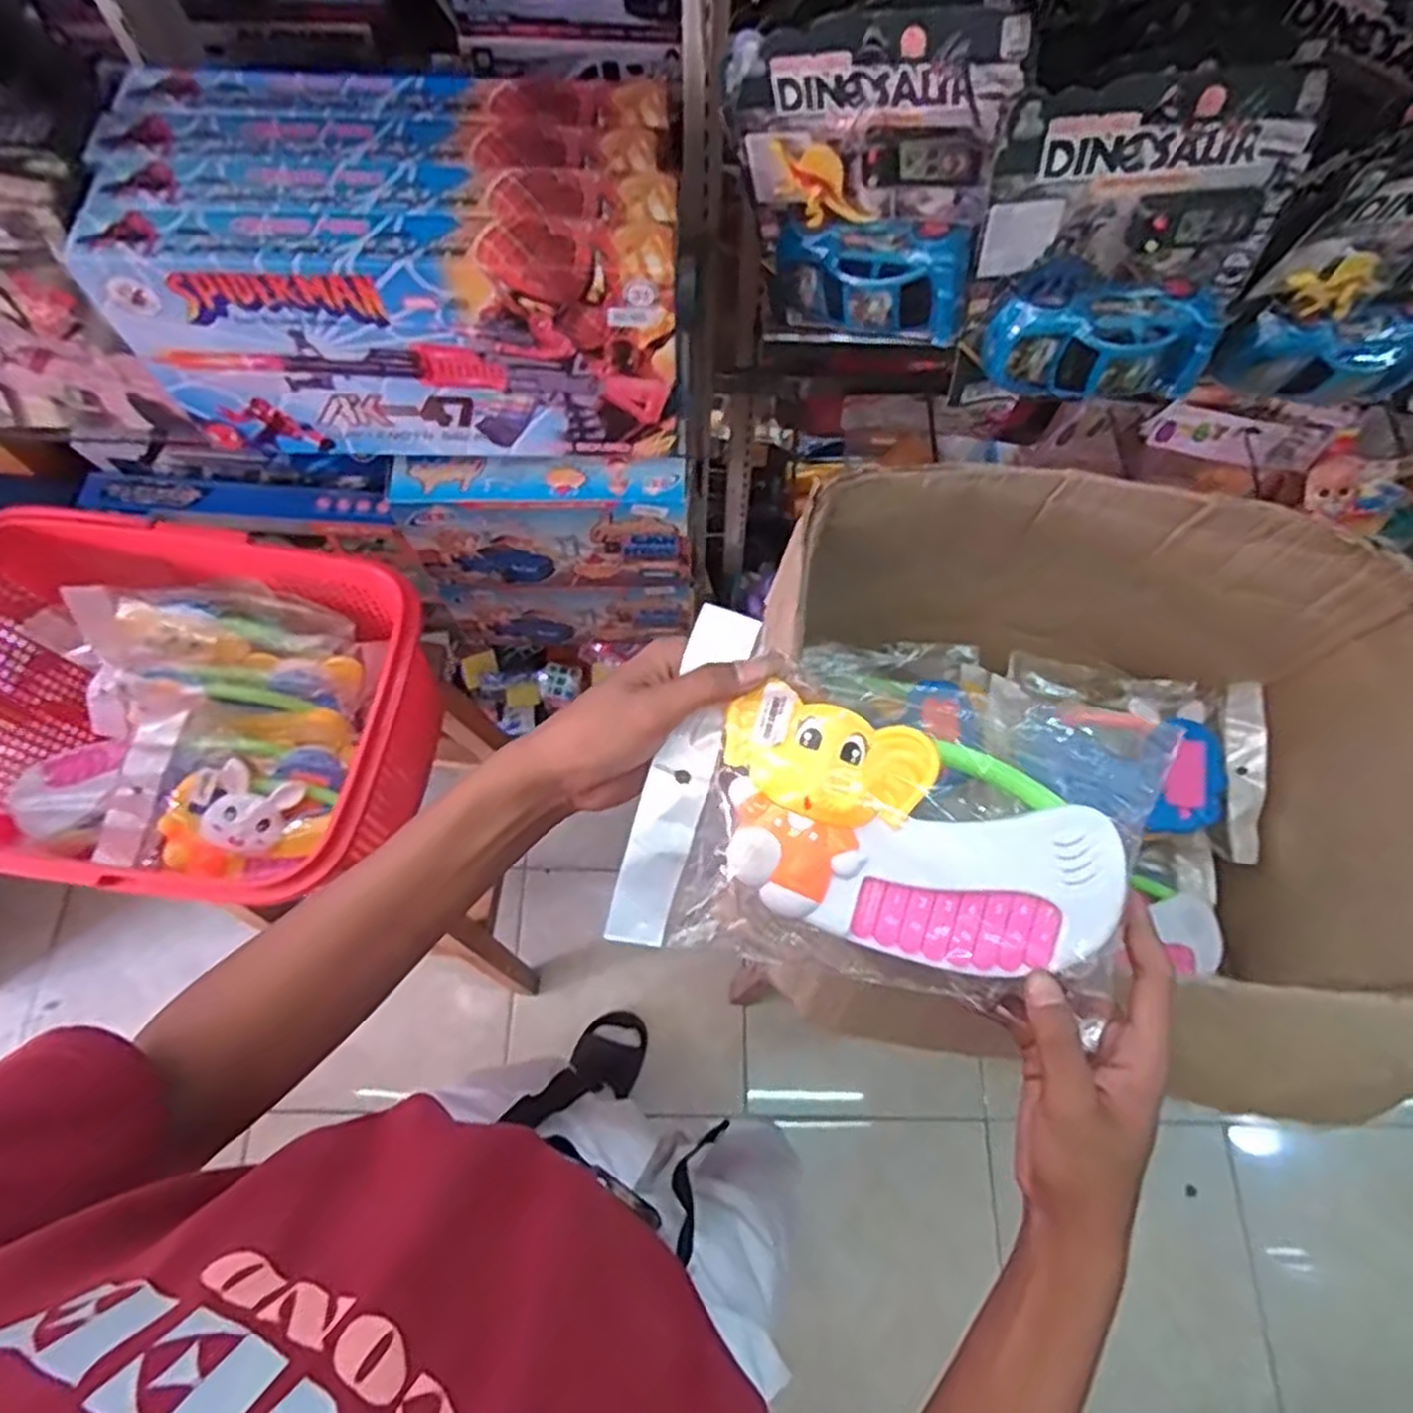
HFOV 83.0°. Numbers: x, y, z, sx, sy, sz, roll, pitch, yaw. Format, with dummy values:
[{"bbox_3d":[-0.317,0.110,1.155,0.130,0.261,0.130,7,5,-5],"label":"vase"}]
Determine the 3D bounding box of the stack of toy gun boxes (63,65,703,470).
[{"bbox_3d":[-0.227,-0.345,0.652,0.394,0.196,0.188,0,68,-2],"label":"stack of toy gun boxes"}]

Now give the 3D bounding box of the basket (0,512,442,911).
[{"bbox_3d":[-0.446,0.007,0.679,0.407,0.148,0.285,7,68,0],"label":"basket"}]

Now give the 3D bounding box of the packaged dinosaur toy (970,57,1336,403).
[{"bbox_3d":[0.291,-0.303,0.543,0.194,0.170,0.092,-3,68,-4],"label":"packaged dinosaur toy"}]

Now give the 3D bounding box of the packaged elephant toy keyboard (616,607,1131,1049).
[{"bbox_3d":[0.086,0.061,0.387,0.226,0.042,0.150,15,95,3],"label":"packaged elephant toy keyboard"}]

